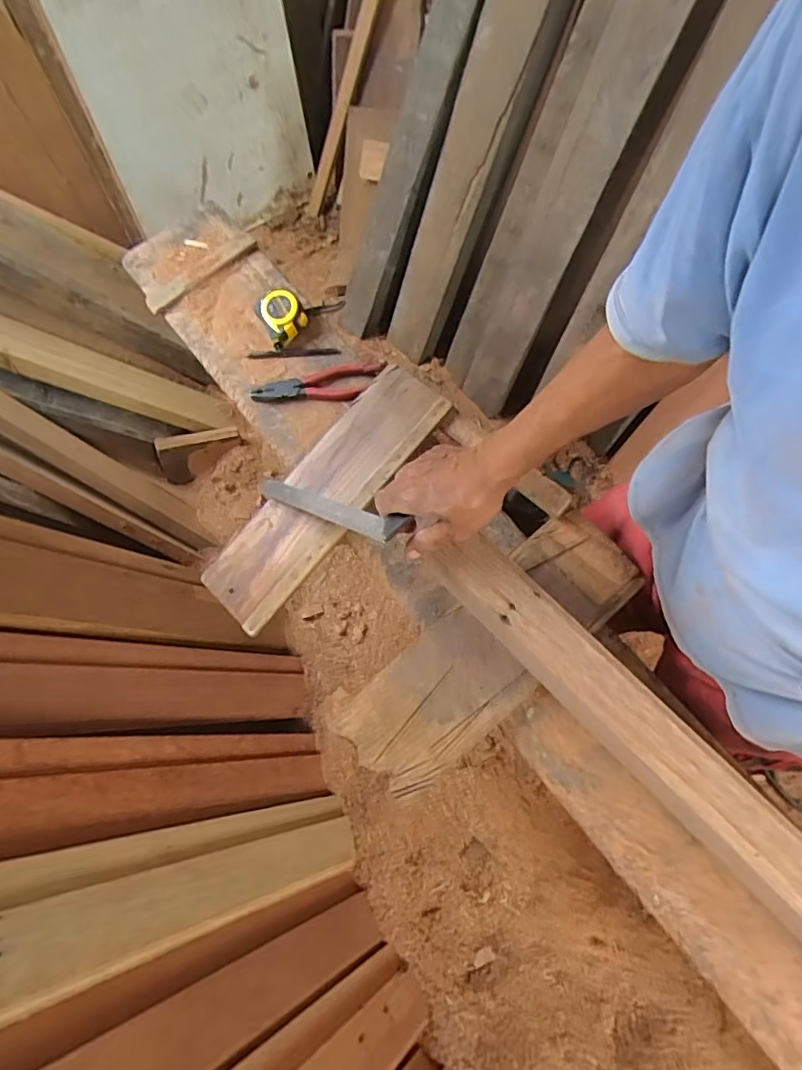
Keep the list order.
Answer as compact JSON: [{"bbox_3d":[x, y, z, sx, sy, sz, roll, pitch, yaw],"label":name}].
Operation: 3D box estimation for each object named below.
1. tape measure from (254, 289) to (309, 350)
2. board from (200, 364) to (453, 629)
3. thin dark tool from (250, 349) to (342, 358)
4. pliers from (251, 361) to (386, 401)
[{"bbox_3d":[-0.173,-0.319,0.831,0.063,0.040,0.068,-30,73,-8],"label":"tape measure"},{"bbox_3d":[-0.105,-0.055,0.760,0.122,0.027,0.392,41,91,14],"label":"board"},{"bbox_3d":[-0.156,-0.265,0.835,0.135,0.007,0.012,-2,71,1],"label":"thin dark tool"},{"bbox_3d":[-0.119,-0.213,0.806,0.186,0.017,0.051,-6,71,0],"label":"pliers"}]

